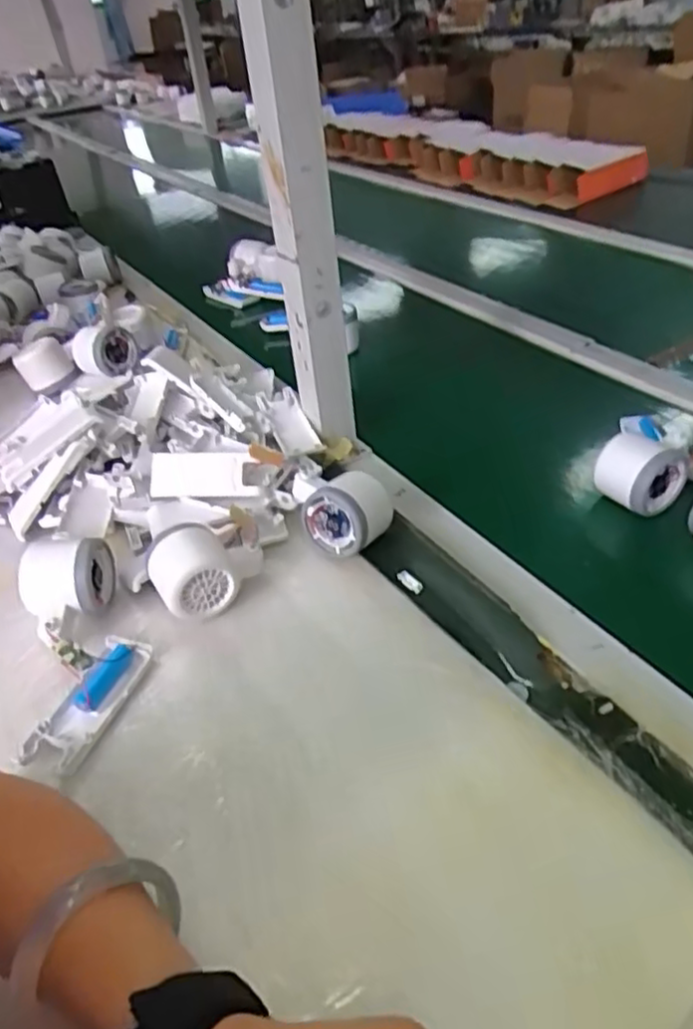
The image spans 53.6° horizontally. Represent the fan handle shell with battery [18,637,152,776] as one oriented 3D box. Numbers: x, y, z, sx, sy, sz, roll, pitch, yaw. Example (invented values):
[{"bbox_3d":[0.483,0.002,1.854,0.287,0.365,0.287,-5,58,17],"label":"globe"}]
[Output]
[{"bbox_3d":[-0.171,0.121,0.455,0.038,0.017,0.100,6,39,16],"label":"fan handle shell with battery"}]

